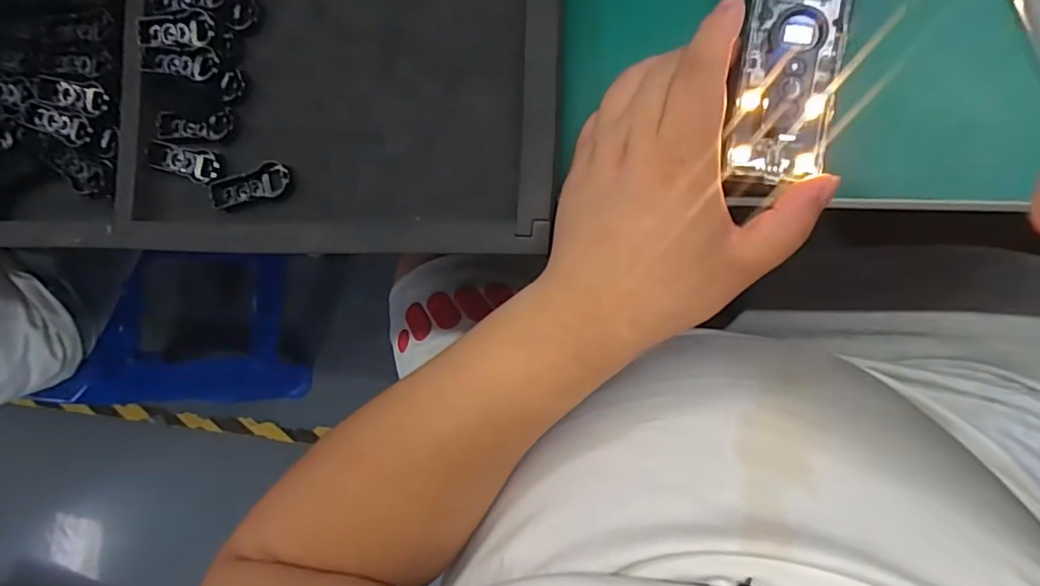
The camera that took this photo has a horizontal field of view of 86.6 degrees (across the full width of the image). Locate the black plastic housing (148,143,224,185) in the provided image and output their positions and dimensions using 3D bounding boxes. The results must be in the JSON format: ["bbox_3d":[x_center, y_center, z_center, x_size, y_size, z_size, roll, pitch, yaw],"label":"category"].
[{"bbox_3d":[-0.215,-0.085,0.355,0.055,0.006,0.020,17,92,7],"label":"black plastic housing"}]

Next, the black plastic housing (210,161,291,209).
[{"bbox_3d":[-0.167,-0.066,0.340,0.053,0.006,0.019,-10,88,7],"label":"black plastic housing"}]

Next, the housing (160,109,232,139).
[{"bbox_3d":[-0.208,-0.108,0.354,0.051,0.004,0.018,-1,89,8],"label":"housing"}]

